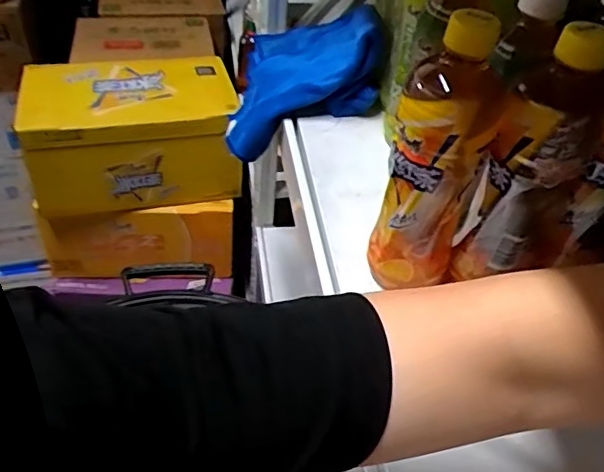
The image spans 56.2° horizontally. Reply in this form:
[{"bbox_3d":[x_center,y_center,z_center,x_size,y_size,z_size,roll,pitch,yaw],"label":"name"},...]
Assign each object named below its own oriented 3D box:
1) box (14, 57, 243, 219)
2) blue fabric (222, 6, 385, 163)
[{"bbox_3d":[-0.327,-0.206,1.126,0.381,0.207,0.230,-6,46,-13],"label":"box"},{"bbox_3d":[-0.008,-0.198,0.684,0.216,0.069,0.183,-30,44,13],"label":"blue fabric"}]

